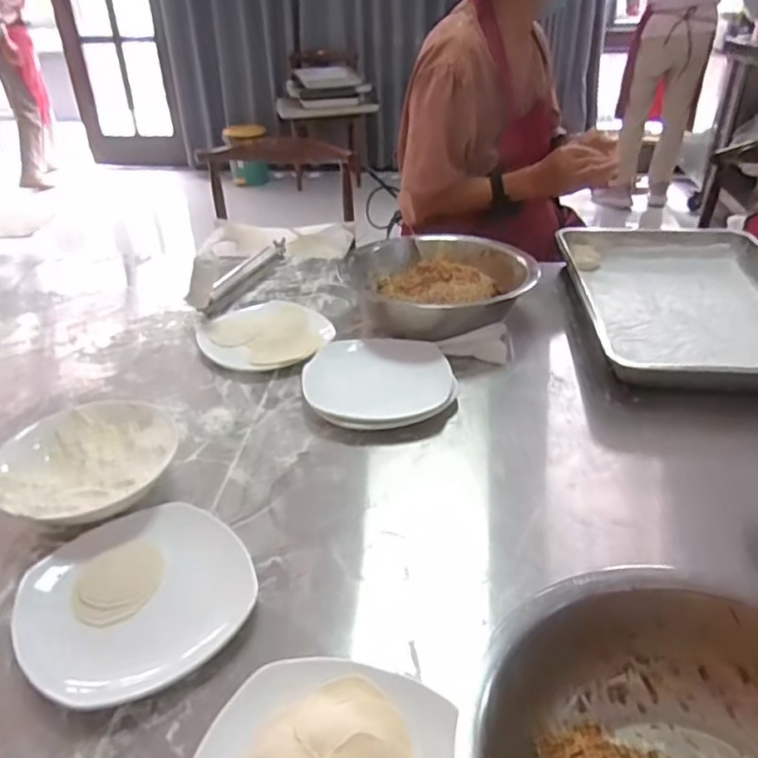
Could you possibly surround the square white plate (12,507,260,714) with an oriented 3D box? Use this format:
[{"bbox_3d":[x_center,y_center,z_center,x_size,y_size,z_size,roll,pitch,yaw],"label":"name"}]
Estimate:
[{"bbox_3d":[-0.200,0.180,0.521,0.174,0.027,0.162,-21,38,-26],"label":"square white plate"}]

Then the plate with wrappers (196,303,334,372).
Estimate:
[{"bbox_3d":[-0.164,-0.061,0.892,0.166,0.022,0.173,-1,34,1],"label":"plate with wrappers"}]

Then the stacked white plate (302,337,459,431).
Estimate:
[{"bbox_3d":[-0.001,0.003,0.777,0.178,0.034,0.157,-4,34,-3],"label":"stacked white plate"}]

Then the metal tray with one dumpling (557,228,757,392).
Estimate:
[{"bbox_3d":[0.467,-0.123,0.940,0.340,0.052,0.523,1,34,3],"label":"metal tray with one dumpling"}]

